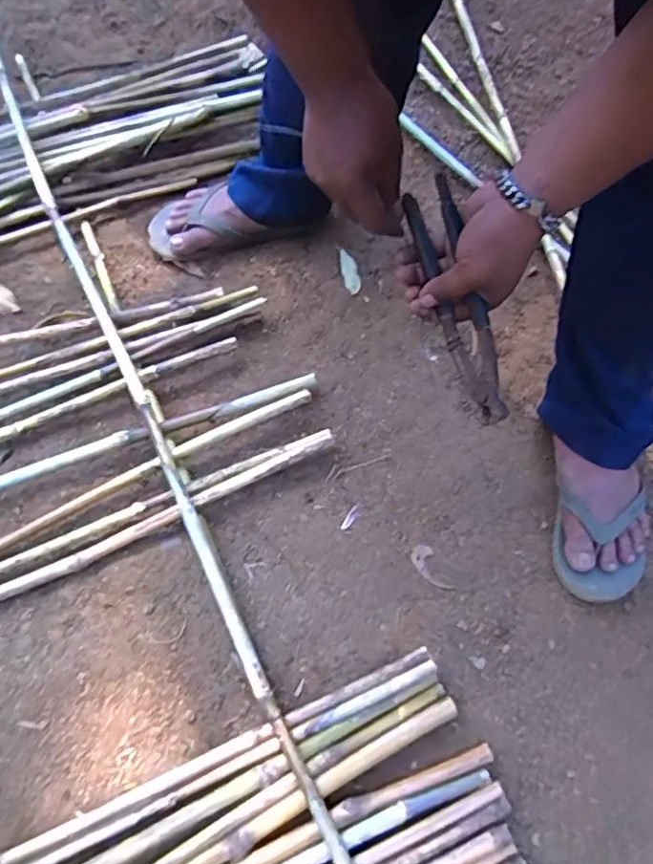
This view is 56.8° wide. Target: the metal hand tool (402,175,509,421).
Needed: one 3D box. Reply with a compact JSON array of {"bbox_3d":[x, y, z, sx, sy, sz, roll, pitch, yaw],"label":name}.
[{"bbox_3d":[0.118,-0.114,0.536,0.032,0.033,0.215,-18,89,-9],"label":"metal hand tool"}]

